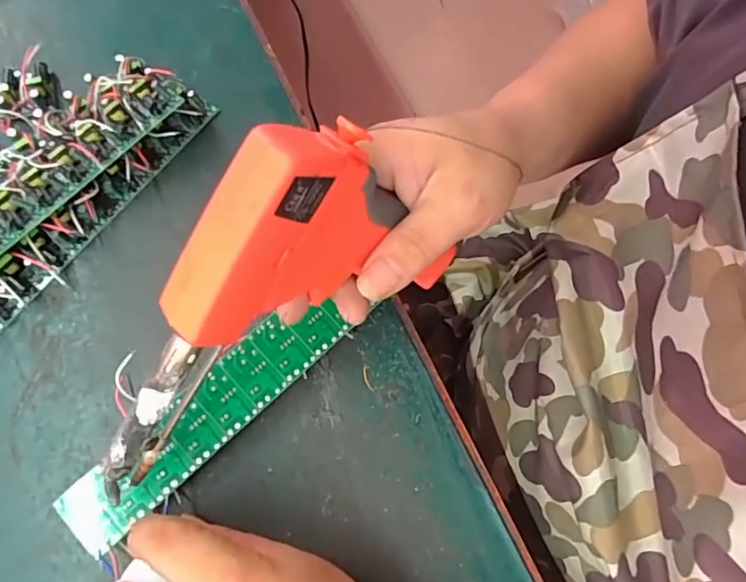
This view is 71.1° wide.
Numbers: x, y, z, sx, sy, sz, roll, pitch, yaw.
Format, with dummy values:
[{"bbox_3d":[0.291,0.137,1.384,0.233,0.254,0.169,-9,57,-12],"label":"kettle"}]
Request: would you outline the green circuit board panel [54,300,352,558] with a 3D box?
[{"bbox_3d":[-0.086,0.063,0.277,0.166,0.004,0.036,-42,78,-13],"label":"green circuit board panel"}]

